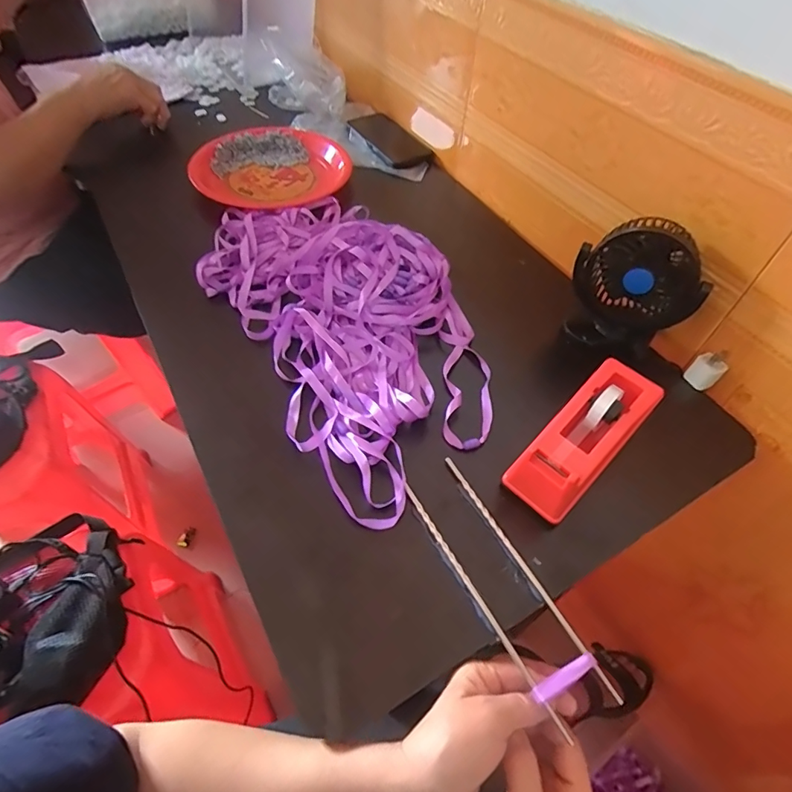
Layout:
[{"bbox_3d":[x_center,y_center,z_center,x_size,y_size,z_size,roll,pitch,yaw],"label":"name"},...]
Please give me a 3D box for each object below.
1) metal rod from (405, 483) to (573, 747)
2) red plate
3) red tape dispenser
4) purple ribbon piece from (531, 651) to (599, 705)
[{"bbox_3d":[0.064,0.158,0.389,0.007,0.009,0.210,-24,59,-20],"label":"metal rod"},{"bbox_3d":[-0.185,-0.344,0.741,0.210,0.043,0.213,-2,56,3],"label":"red plate"},{"bbox_3d":[0.168,0.040,0.445,0.155,0.079,0.060,-37,62,-27],"label":"red tape dispenser"},{"bbox_3d":[0.123,0.201,0.352,0.051,0.005,0.012,-23,59,-16],"label":"purple ribbon piece"}]

